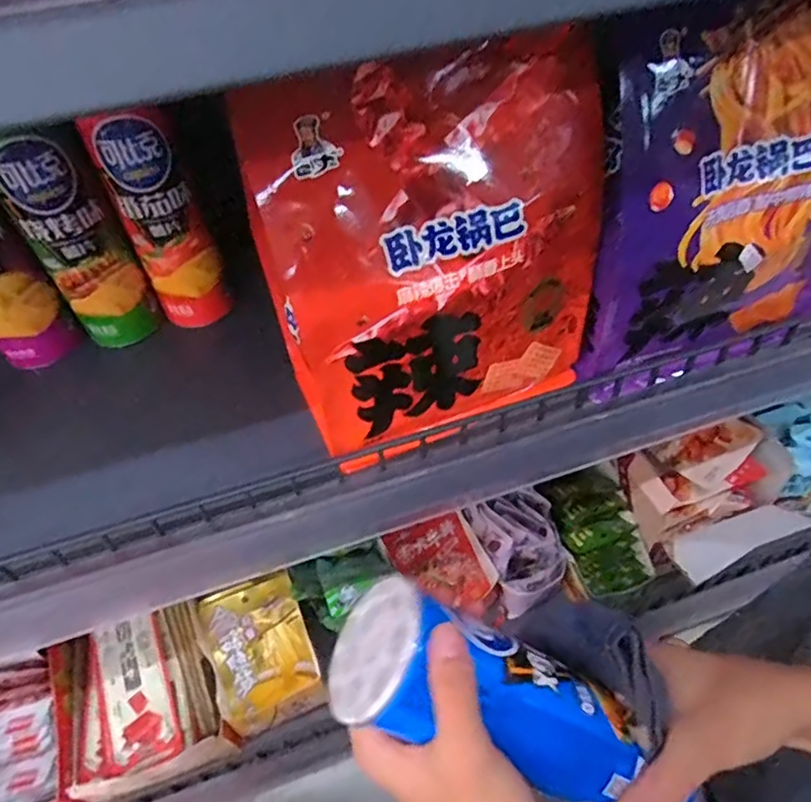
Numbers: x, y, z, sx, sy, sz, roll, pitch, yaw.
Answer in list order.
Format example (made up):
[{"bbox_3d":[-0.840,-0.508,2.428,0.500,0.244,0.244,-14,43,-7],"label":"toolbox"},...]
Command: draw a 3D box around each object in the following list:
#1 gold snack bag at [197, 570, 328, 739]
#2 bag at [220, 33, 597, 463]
[{"bbox_3d":[-0.151,0.265,0.614,0.098,0.019,0.148,-18,88,-13],"label":"gold snack bag"},{"bbox_3d":[0.020,-0.078,0.368,0.199,0.238,0.074,-24,51,-15],"label":"bag"}]

